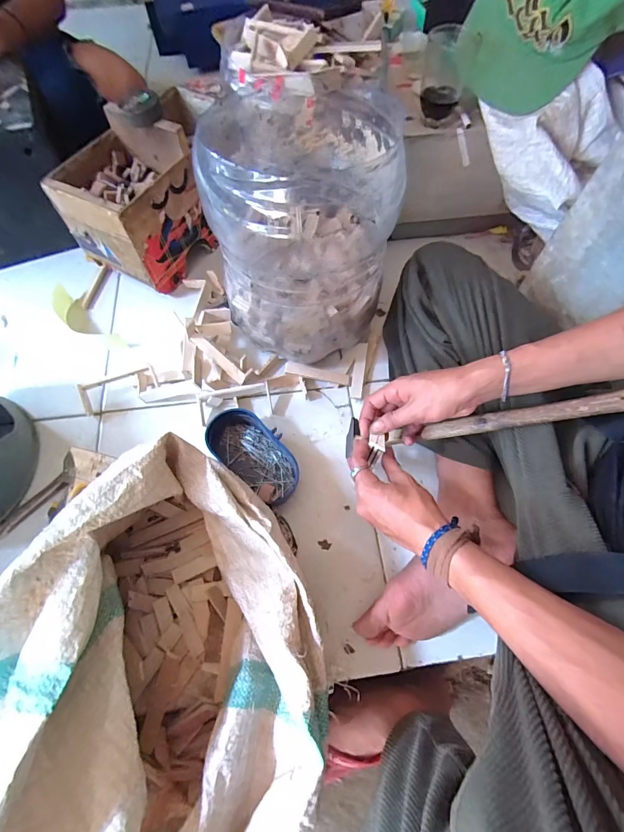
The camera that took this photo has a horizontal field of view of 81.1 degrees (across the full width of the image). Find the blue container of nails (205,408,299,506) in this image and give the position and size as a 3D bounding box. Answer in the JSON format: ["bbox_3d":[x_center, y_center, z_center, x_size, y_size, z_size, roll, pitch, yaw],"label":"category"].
[{"bbox_3d":[-0.085,0.056,0.536,0.154,0.045,0.085,37,70,16],"label":"blue container of nails"}]

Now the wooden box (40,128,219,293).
[{"bbox_3d":[-0.312,-0.353,0.647,0.161,0.159,0.164,24,66,11],"label":"wooden box"}]

